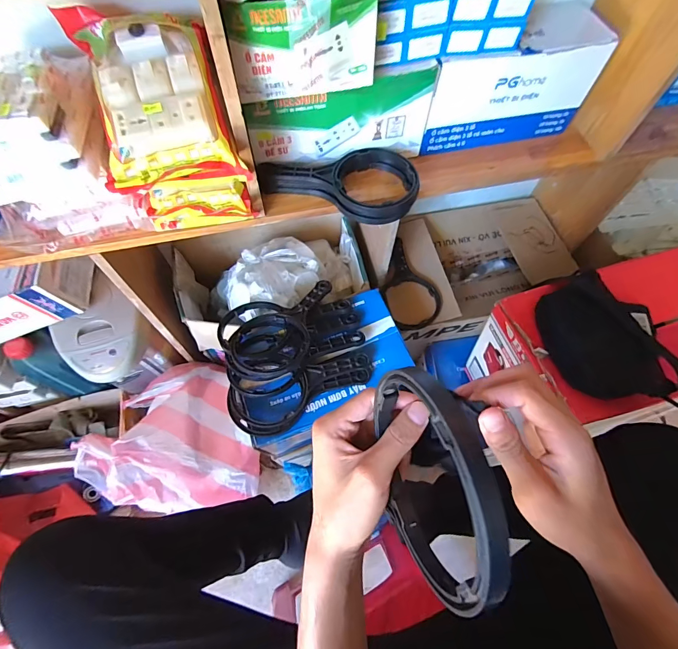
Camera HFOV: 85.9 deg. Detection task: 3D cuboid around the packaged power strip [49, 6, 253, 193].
[{"bbox_3d":[-0.221,-0.269,0.441,0.148,0.063,0.224,-19,85,-7],"label":"packaged power strip"}]

